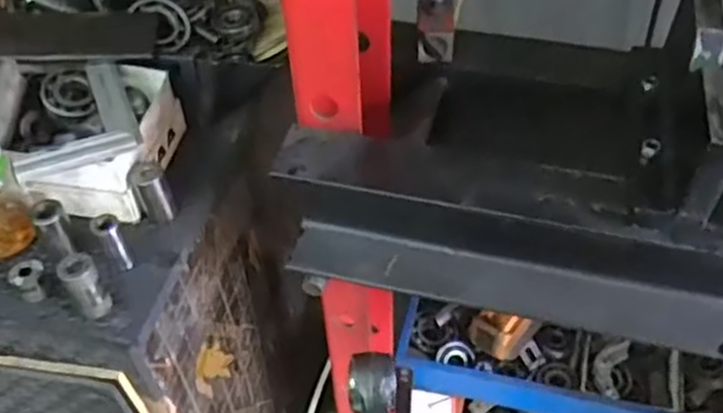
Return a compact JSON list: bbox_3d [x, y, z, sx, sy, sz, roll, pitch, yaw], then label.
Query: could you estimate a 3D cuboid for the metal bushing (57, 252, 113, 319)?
[{"bbox_3d":[-0.224,0.064,0.584,0.027,0.057,0.026,-29,54,-21],"label":"metal bushing"}]

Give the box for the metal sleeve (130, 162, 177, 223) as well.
[{"bbox_3d":[-0.189,-0.013,0.659,0.028,0.052,0.028,-16,50,-11],"label":"metal sleeve"}]

